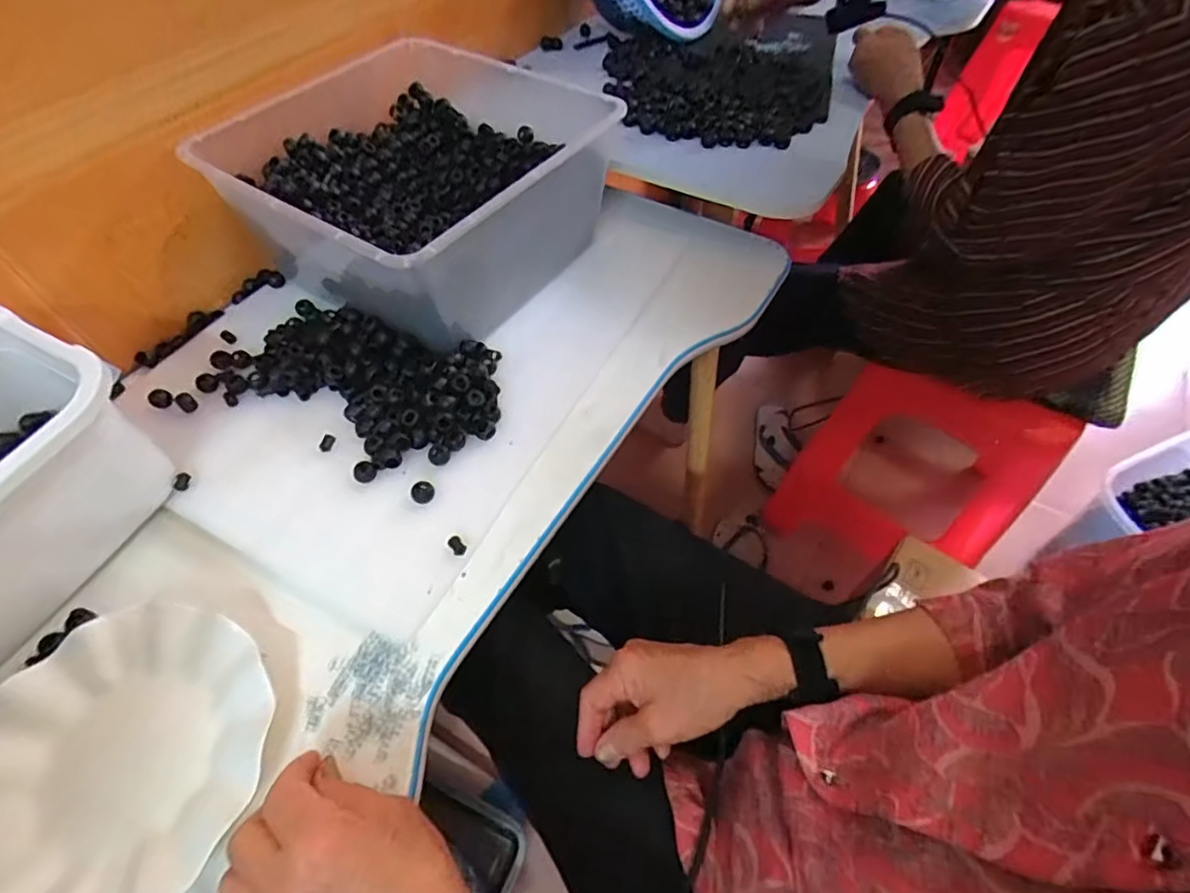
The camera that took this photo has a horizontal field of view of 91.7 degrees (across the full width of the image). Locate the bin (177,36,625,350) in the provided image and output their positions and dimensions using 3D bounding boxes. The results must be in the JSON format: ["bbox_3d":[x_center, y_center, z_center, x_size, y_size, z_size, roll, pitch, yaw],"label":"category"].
[{"bbox_3d":[-0.155,-0.263,0.571,0.301,0.114,0.315,29,60,20],"label":"bin"}]

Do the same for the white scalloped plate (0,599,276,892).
[{"bbox_3d":[-0.292,0.191,0.350,0.176,0.023,0.181,-1,55,1],"label":"white scalloped plate"}]

